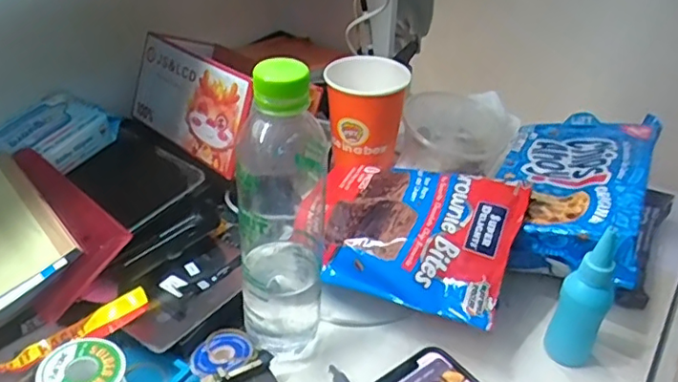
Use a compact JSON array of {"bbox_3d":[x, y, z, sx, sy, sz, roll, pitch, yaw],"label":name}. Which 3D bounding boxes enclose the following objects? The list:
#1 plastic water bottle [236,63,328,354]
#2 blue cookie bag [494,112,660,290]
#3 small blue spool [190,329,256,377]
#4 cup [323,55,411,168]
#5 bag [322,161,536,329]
[{"bbox_3d":[-0.040,0.017,0.398,0.060,0.218,0.056,0,36,-3],"label":"plastic water bottle"},{"bbox_3d":[0.217,-0.011,0.543,0.132,0.048,0.238,17,38,19],"label":"blue cookie bag"},{"bbox_3d":[-0.085,0.119,0.433,0.041,0.016,0.046,33,46,31],"label":"small blue spool"},{"bbox_3d":[0.025,-0.080,0.595,0.077,0.092,0.073,2,35,-1],"label":"cup"},{"bbox_3d":[0.057,0.033,0.503,0.181,0.038,0.133,17,61,24],"label":"bag"}]

